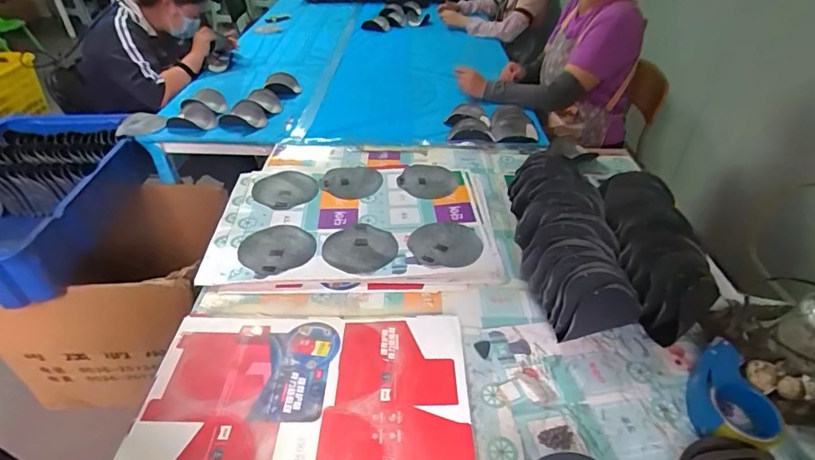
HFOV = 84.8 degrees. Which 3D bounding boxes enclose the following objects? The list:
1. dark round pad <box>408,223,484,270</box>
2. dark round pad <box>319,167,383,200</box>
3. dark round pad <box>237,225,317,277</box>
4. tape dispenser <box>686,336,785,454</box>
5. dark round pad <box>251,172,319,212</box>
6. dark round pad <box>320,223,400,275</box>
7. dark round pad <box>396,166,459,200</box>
[{"bbox_3d":[0.078,0.030,0.915,0.143,0.021,0.146,7,38,6],"label":"dark round pad"},{"bbox_3d":[-0.134,-0.122,1.103,0.129,0.018,0.151,28,44,28],"label":"dark round pad"},{"bbox_3d":[-0.263,0.037,0.901,0.139,0.009,0.139,2,38,-1],"label":"dark round pad"},{"bbox_3d":[0.467,0.244,0.640,0.104,0.057,0.161,19,40,19],"label":"tape dispenser"},{"bbox_3d":[-0.295,-0.096,1.065,0.150,0.017,0.136,21,41,22],"label":"dark round pad"},{"bbox_3d":[-0.089,0.037,0.910,0.141,0.014,0.142,2,38,-1],"label":"dark round pad"},{"bbox_3d":[0.059,-0.120,1.100,0.135,0.010,0.145,2,38,-1],"label":"dark round pad"}]

